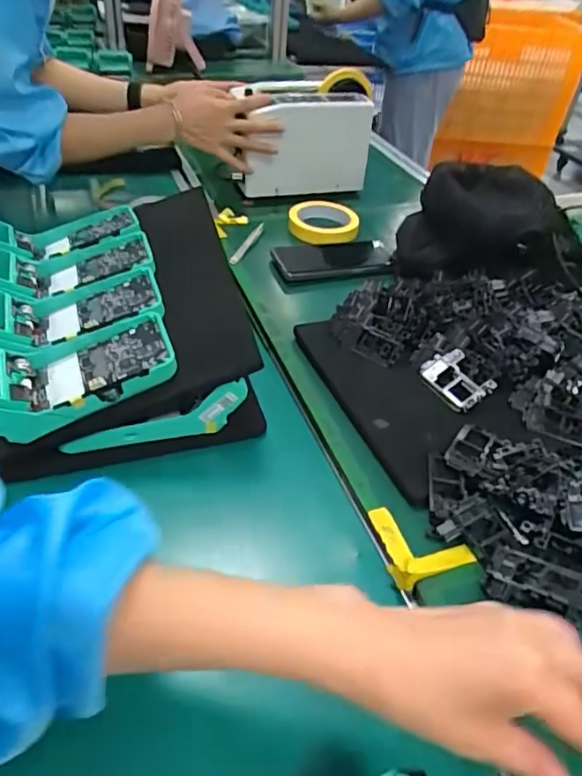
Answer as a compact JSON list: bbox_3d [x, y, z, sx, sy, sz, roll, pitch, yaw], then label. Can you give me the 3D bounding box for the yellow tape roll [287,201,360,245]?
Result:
[{"bbox_3d":[0.048,-0.245,0.823,0.100,0.027,0.113,9,38,2],"label":"yellow tape roll"}]

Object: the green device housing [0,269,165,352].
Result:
[{"bbox_3d":[-0.209,-0.066,0.526,0.168,0.048,0.084,-13,42,-24],"label":"green device housing"}]

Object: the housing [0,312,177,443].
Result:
[{"bbox_3d":[-0.189,-0.011,0.479,0.168,0.053,0.074,-9,40,-20],"label":"housing"}]

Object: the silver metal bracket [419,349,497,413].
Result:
[{"bbox_3d":[0.163,-0.009,0.556,0.051,0.007,0.068,-31,54,-7],"label":"silver metal bracket"}]

